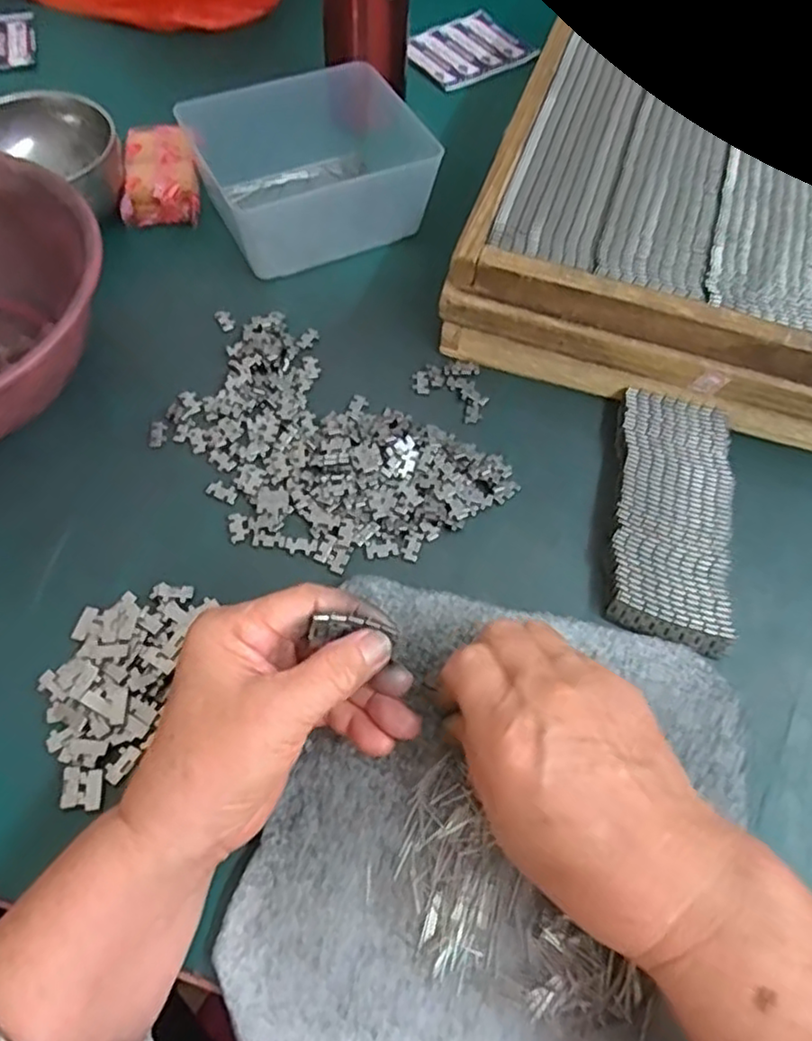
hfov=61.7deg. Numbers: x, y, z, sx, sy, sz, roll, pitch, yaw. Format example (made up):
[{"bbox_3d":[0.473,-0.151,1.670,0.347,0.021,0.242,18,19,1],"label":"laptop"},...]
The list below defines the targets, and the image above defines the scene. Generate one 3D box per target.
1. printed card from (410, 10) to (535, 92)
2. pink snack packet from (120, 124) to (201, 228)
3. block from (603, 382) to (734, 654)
[{"bbox_3d":[0.056,-0.445,0.642,0.113,0.005,0.091,-34,69,-20],"label":"printed card"},{"bbox_3d":[-0.181,-0.256,0.508,0.053,0.035,0.077,-3,61,-4],"label":"pink snack packet"},{"bbox_3d":[0.152,-0.006,0.390,0.064,0.016,0.157,12,61,4],"label":"block"}]

